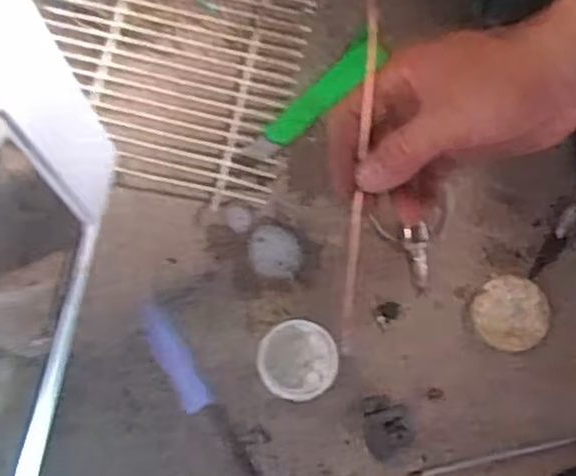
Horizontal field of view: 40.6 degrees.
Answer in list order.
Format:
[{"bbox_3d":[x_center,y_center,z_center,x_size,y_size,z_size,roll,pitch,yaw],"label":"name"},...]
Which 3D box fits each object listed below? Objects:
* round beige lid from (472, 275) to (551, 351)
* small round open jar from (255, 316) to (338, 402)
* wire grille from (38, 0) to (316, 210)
[{"bbox_3d":[0.171,0.058,0.599,0.056,0.014,0.055,0,75,0],"label":"round beige lid"},{"bbox_3d":[0.007,0.090,0.564,0.054,0.051,0.054,-6,75,-2],"label":"small round open jar"},{"bbox_3d":[-0.096,-0.157,0.644,0.209,0.023,0.239,11,75,3],"label":"wire grille"}]

